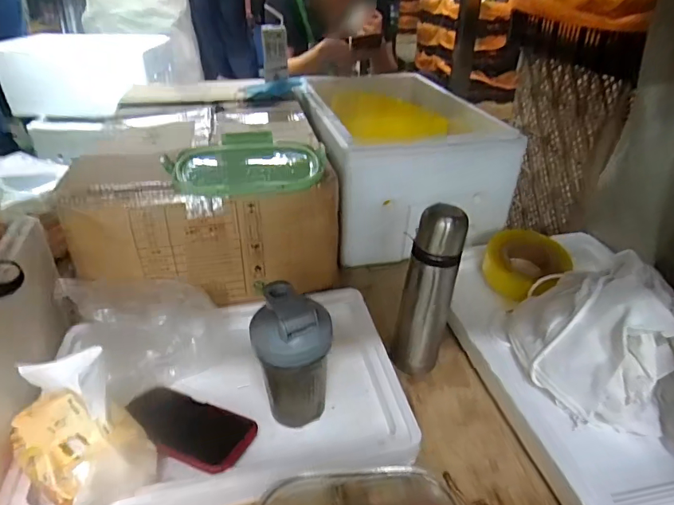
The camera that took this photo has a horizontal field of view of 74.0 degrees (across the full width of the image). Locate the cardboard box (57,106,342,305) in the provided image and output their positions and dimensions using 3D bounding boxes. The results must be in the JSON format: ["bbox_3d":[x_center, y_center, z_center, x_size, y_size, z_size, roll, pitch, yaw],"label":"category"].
[{"bbox_3d":[-0.215,-0.114,0.815,0.381,0.204,0.446,-5,33,-10],"label":"cardboard box"}]

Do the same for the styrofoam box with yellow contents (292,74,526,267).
[{"bbox_3d":[0.126,-0.232,1.032,0.372,0.248,0.504,-6,33,-11],"label":"styrofoam box with yellow contents"}]

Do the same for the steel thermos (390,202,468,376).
[{"bbox_3d":[0.119,0.058,0.610,0.065,0.243,0.069,26,40,34],"label":"steel thermos"}]

